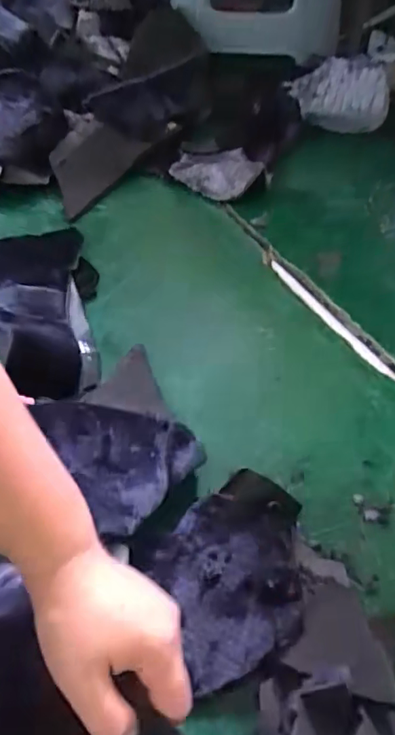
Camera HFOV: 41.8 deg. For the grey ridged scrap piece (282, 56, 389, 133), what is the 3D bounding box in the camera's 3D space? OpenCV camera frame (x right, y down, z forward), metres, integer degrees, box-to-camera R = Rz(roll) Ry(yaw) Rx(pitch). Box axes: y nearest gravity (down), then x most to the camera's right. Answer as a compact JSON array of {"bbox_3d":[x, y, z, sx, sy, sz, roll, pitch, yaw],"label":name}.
[{"bbox_3d":[0.286,-0.552,1.055,0.201,0.105,0.113,13,52,11],"label":"grey ridged scrap piece"}]

